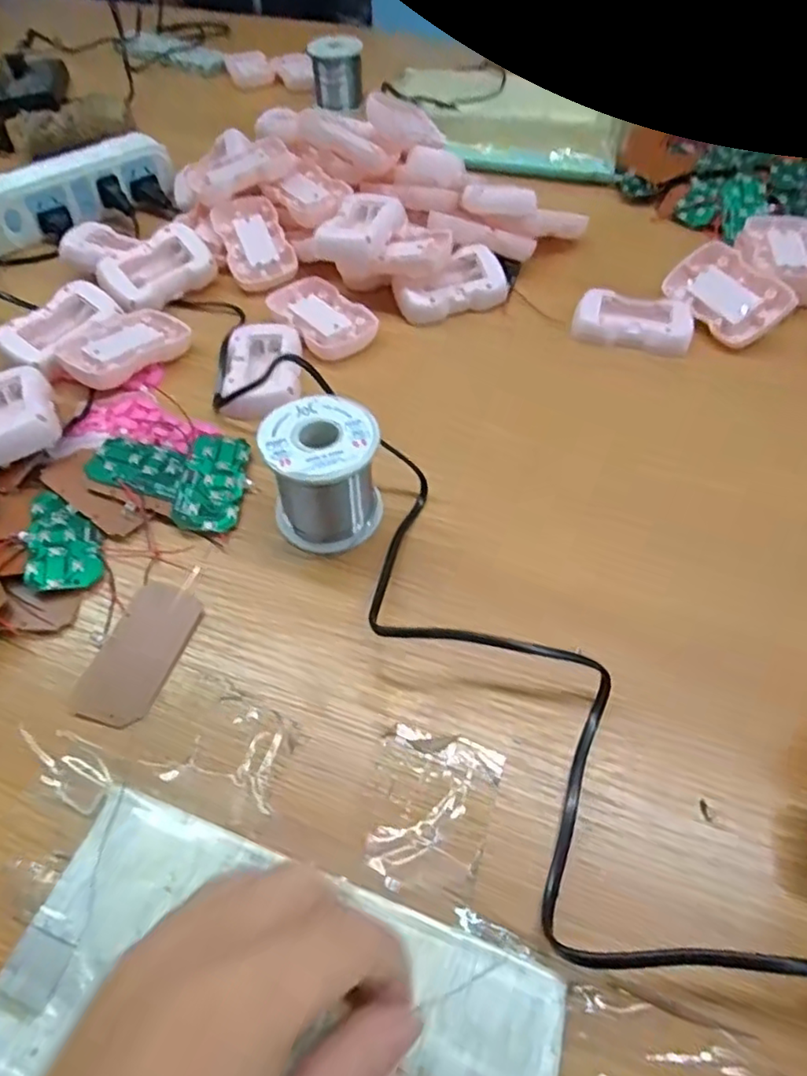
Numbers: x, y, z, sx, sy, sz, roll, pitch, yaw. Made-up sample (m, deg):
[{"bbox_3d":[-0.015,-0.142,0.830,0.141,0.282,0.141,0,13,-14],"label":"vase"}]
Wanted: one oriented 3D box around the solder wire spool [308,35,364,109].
[{"bbox_3d":[-0.079,-0.553,0.735,0.059,0.061,0.059,-5,54,-3],"label":"solder wire spool"}]

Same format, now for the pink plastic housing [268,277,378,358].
[{"bbox_3d":[-0.064,-0.172,0.476,0.053,0.014,0.088,-32,59,-21],"label":"pink plastic housing"}]

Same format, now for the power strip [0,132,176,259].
[{"bbox_3d":[-0.299,-0.313,0.561,0.192,0.055,0.028,-35,61,-23],"label":"power strip"}]

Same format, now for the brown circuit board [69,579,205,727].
[{"bbox_3d":[-0.133,0.057,0.314,0.040,0.010,0.076,16,57,5],"label":"brown circuit board"}]

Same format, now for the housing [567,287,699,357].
[{"bbox_3d":[0.177,-0.167,0.472,0.085,0.019,0.052,18,56,14],"label":"housing"}]

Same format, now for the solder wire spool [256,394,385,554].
[{"bbox_3d":[-0.045,-0.037,0.344,0.060,0.058,0.062,-19,56,-13],"label":"solder wire spool"}]

